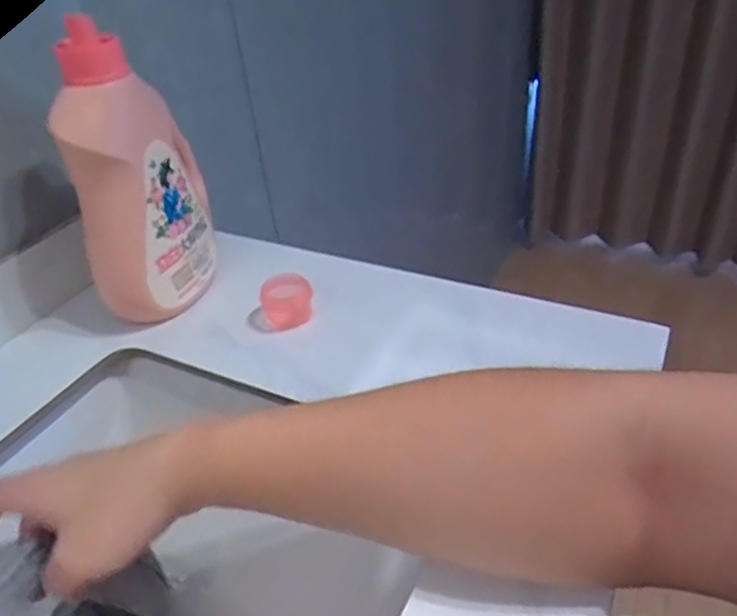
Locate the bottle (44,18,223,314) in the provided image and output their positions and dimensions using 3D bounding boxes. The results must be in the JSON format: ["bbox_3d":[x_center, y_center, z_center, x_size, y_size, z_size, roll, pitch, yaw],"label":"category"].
[{"bbox_3d":[-0.182,-0.105,0.492,0.074,0.215,0.113,-6,37,0],"label":"bottle"}]

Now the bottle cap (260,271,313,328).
[{"bbox_3d":[-0.067,-0.006,0.502,0.038,0.035,0.038,-4,37,3],"label":"bottle cap"}]

